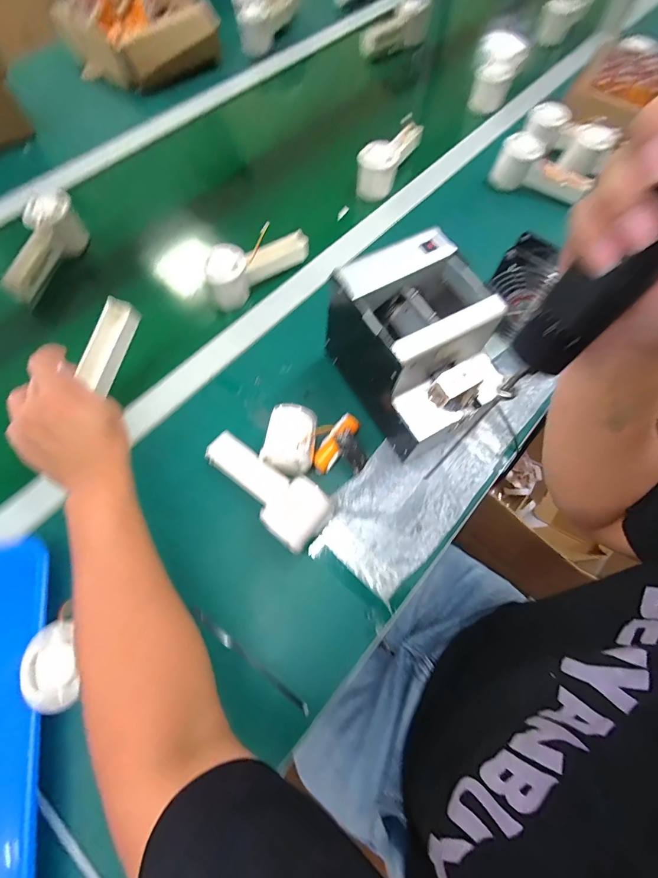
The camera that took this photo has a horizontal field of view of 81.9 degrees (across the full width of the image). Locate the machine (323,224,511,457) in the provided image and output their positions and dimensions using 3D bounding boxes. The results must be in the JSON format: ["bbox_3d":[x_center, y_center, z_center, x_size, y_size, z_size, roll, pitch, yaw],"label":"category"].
[{"bbox_3d":[0.097,-0.097,0.427,0.125,0.153,0.175,-28,70,-12],"label":"machine"}]

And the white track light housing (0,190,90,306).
[{"bbox_3d":[-0.392,-0.268,0.522,0.054,0.057,0.159,8,67,2],"label":"white track light housing"}]

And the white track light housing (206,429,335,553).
[{"bbox_3d":[-0.068,0.051,0.421,0.155,0.055,0.062,41,72,15],"label":"white track light housing"}]

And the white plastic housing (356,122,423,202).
[{"bbox_3d":[0.100,-0.471,0.636,0.069,0.069,0.142,22,69,8],"label":"white plastic housing"}]

